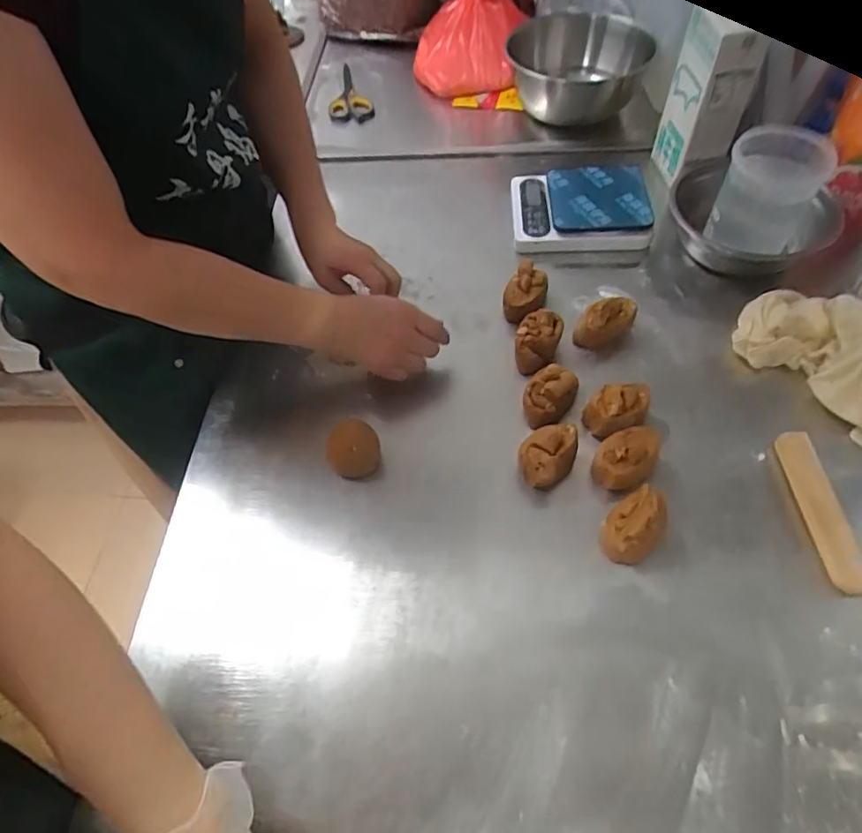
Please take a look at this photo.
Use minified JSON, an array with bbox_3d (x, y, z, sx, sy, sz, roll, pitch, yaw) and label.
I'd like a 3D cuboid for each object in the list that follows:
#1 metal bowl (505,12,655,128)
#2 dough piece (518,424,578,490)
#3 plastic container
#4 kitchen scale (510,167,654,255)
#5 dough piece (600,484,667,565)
[{"bbox_3d":[0.225,-0.524,0.857,0.191,0.124,0.191,-2,56,4],"label":"metal bowl"},{"bbox_3d":[0.114,0.041,0.538,0.064,0.060,0.046,-33,59,-16],"label":"dough piece"},{"bbox_3d":[0.382,-0.264,0.632,0.096,0.107,0.106,18,60,16],"label":"plastic container"},{"bbox_3d":[0.197,-0.276,0.736,0.175,0.045,0.130,0,56,5],"label":"kitchen scale"},{"bbox_3d":[0.181,0.094,0.484,0.067,0.051,0.043,-38,61,-19],"label":"dough piece"}]

